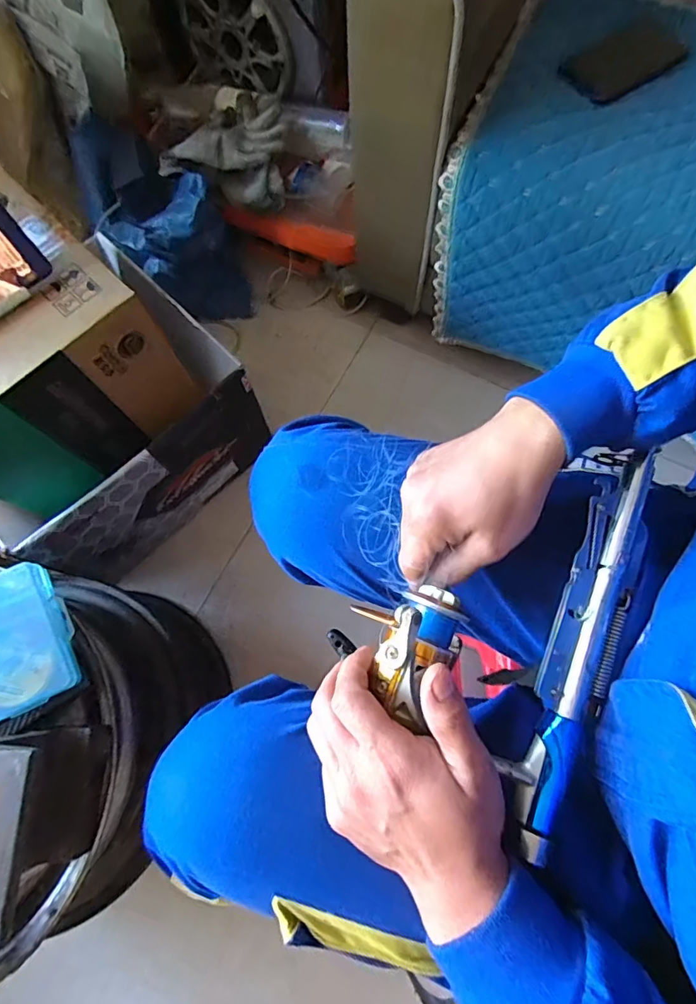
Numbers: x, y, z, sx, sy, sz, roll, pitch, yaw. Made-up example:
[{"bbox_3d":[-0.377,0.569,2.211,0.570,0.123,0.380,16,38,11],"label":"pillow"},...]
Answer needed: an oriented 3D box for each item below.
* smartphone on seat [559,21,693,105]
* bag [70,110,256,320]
[{"bbox_3d":[0.348,-0.553,0.617,0.161,0.009,0.089,-34,75,-8],"label":"smartphone on seat"},{"bbox_3d":[-0.331,-0.497,0.924,0.238,0.285,0.196,-6,73,0],"label":"bag"}]

